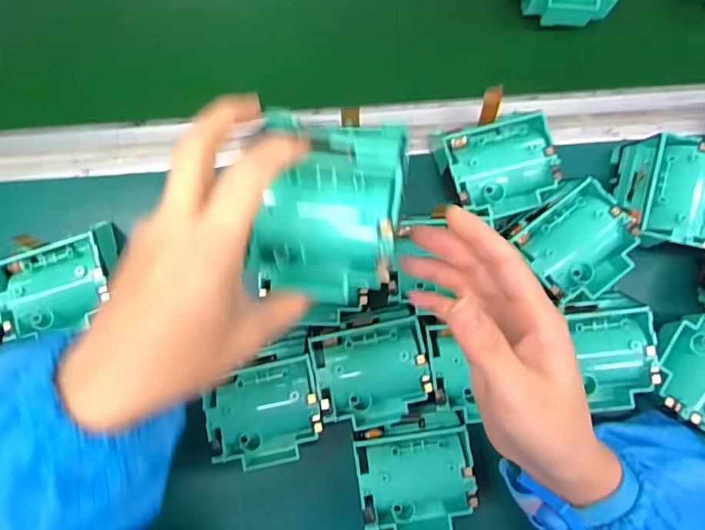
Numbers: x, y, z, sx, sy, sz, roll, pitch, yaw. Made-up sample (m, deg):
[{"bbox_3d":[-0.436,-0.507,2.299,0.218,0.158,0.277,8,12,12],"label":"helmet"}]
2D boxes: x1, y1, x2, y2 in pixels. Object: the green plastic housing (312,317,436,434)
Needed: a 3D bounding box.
[{"bbox_3d":[0.013,0.074,0.335,0.073,0.022,0.066,-12,82,-2],"label":"green plastic housing"}]

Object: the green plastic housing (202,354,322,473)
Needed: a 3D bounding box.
[{"bbox_3d":[-0.058,0.099,0.334,0.073,0.019,0.063,-13,82,-2],"label":"green plastic housing"}]

